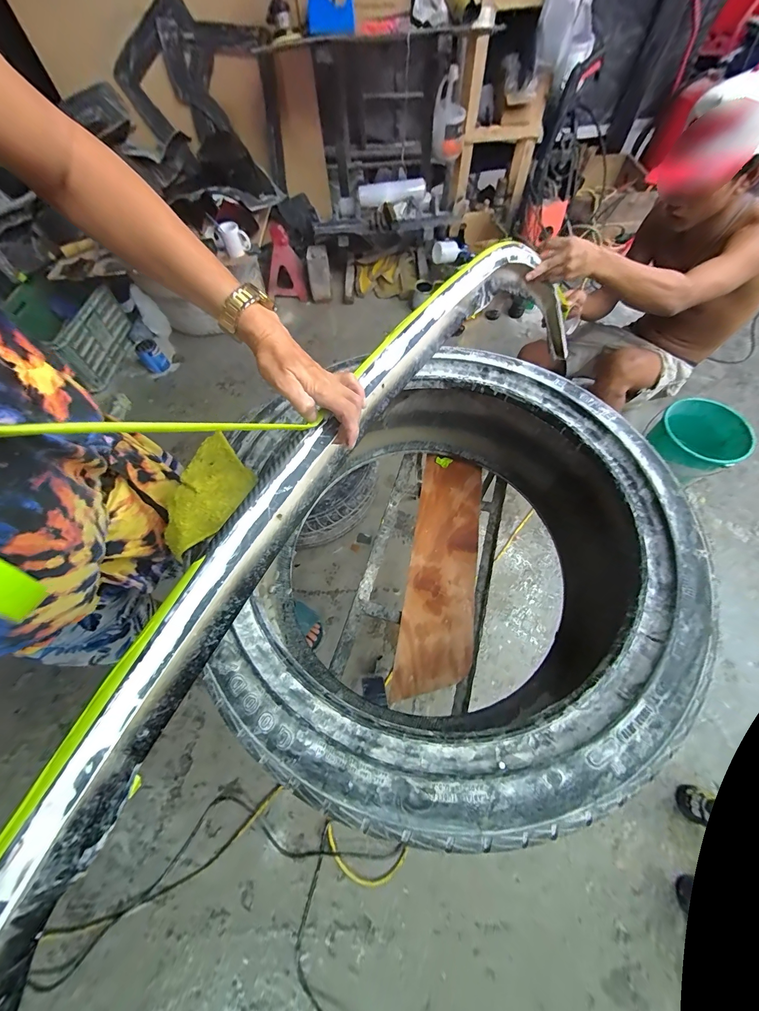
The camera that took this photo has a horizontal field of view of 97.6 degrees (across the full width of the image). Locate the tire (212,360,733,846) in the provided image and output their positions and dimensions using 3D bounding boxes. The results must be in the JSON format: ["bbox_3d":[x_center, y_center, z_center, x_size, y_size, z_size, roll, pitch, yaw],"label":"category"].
[{"bbox_3d":[0.086,0.056,0.529,0.626,0.237,0.662,38,69,19],"label":"tire"}]

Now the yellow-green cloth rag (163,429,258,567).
[{"bbox_3d":[-0.223,-0.015,0.442,0.098,0.035,0.165,14,64,9],"label":"yellow-green cloth rag"}]

